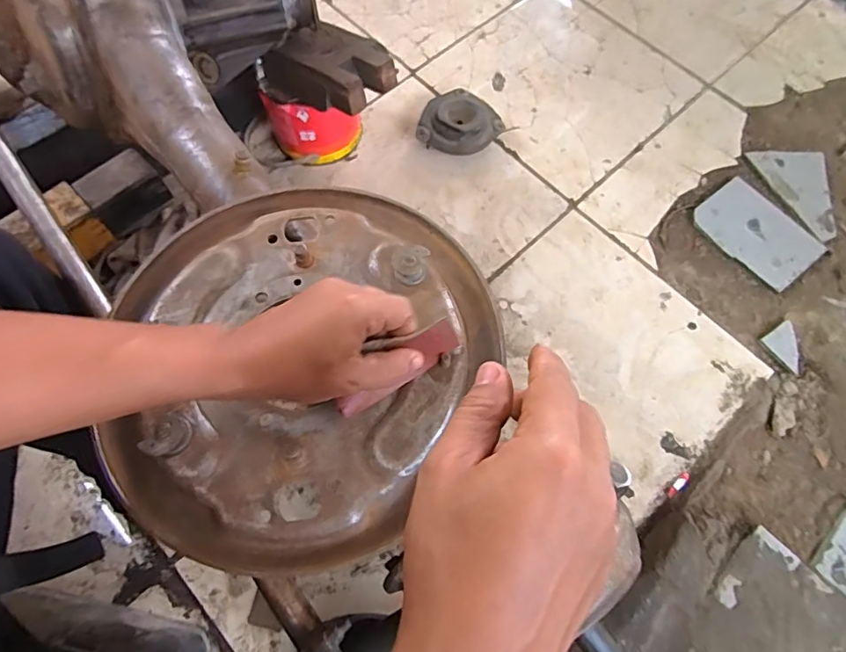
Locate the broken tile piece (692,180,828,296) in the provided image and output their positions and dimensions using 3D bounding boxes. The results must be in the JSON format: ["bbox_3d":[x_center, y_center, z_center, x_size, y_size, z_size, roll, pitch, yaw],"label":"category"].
[{"bbox_3d":[0.560,-0.156,0.882,0.136,0.005,0.188,-36,74,-15],"label":"broken tile piece"}]

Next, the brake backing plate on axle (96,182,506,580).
[{"bbox_3d":[-0.089,0.019,0.399,0.284,0.033,0.301,-1,69,-3],"label":"brake backing plate on axle"}]

